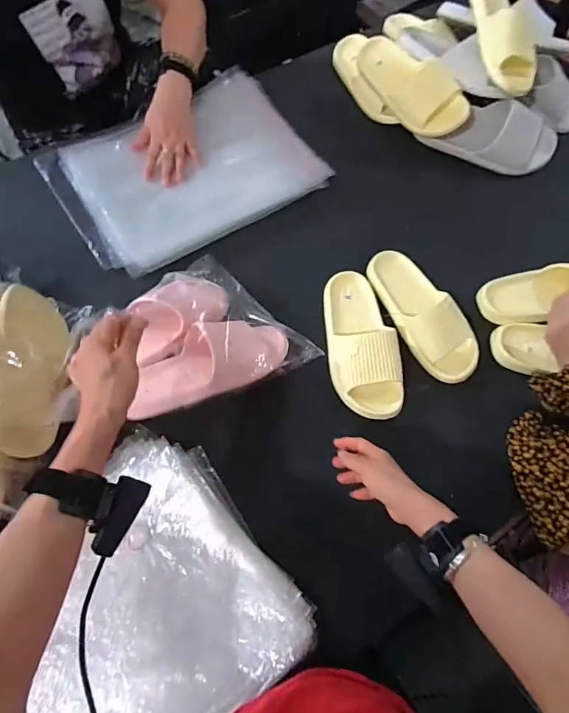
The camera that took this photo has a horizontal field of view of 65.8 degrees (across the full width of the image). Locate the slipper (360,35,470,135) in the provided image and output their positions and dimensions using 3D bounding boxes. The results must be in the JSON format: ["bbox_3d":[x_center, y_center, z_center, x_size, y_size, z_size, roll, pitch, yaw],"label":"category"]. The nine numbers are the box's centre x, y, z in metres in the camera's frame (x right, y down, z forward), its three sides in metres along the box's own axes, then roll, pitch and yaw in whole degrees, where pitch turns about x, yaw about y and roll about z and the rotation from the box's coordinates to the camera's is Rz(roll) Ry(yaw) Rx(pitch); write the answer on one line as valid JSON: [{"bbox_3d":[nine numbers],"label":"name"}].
[{"bbox_3d":[0.244,-0.529,0.856,0.254,0.108,0.069,54,32,13],"label":"slipper"}]

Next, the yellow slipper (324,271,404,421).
[{"bbox_3d":[0.116,-0.028,0.686,0.101,0.050,0.251,-9,67,-6],"label":"yellow slipper"}]

